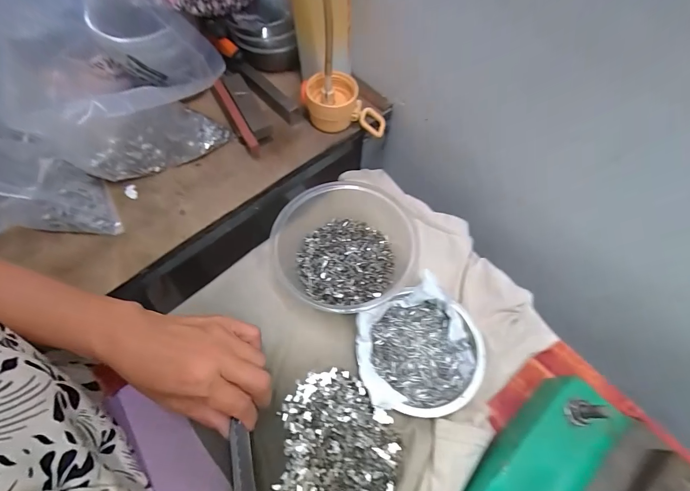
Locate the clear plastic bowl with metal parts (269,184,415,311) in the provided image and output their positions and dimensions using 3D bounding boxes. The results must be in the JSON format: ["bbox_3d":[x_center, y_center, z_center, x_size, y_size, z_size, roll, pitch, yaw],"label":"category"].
[{"bbox_3d":[0.000,0.004,0.361,0.147,0.067,0.124,-20,65,-11],"label":"clear plastic bowl with metal parts"}]

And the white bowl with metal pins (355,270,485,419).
[{"bbox_3d":[0.073,0.106,0.332,0.124,0.031,0.113,0,63,-1],"label":"white bowl with metal pins"}]

